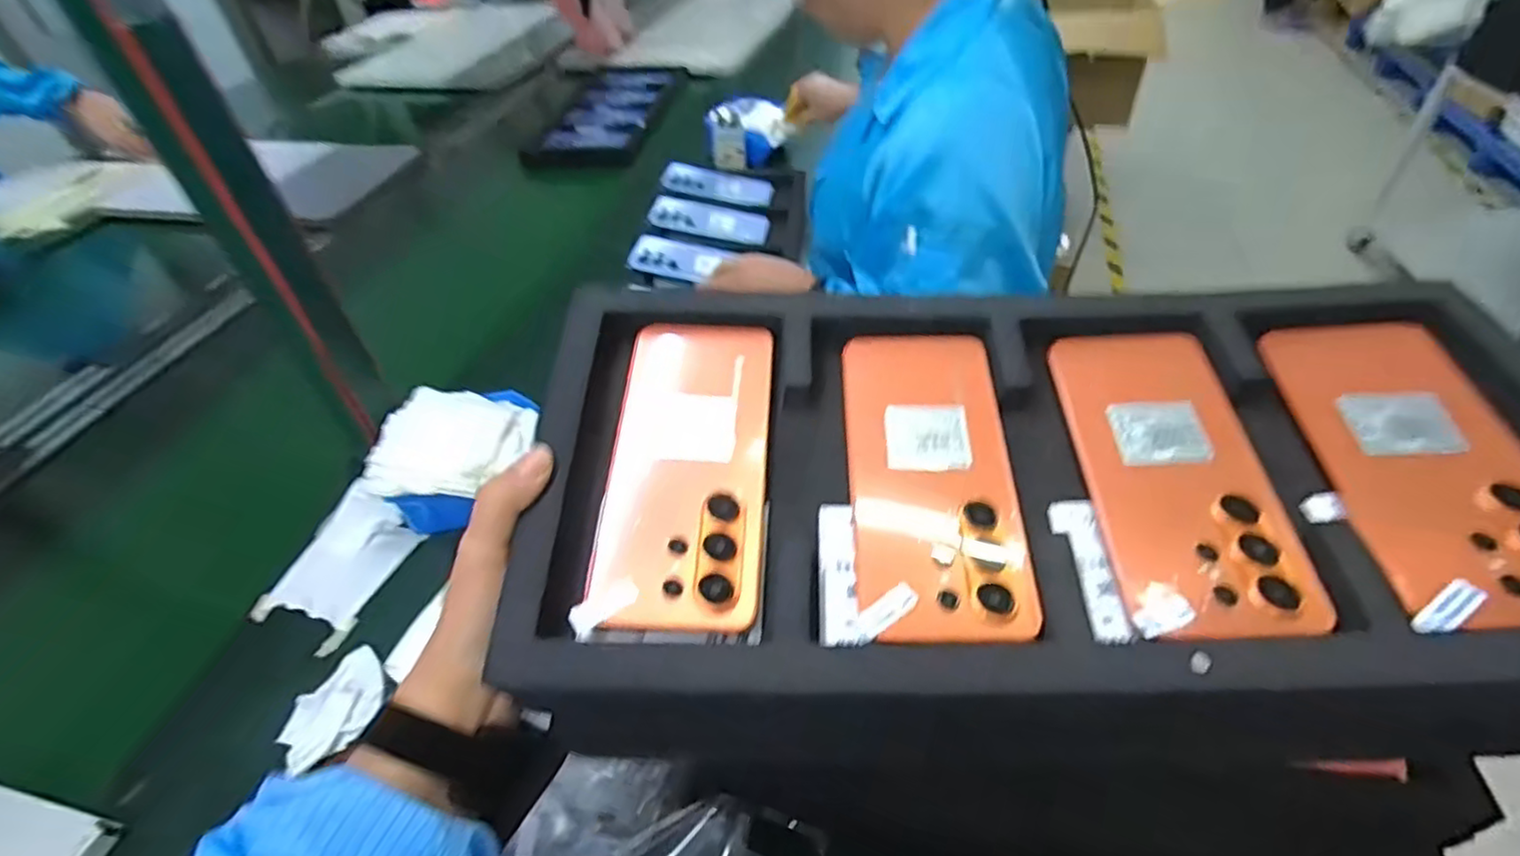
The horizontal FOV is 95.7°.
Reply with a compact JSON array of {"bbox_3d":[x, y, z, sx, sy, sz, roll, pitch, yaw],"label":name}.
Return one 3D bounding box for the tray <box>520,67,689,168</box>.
[{"bbox_3d":[-0.290,-0.654,1.406,0.217,0.058,0.416,10,53,13],"label":"tray"}]

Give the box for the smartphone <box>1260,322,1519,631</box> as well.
[{"bbox_3d":[0.298,0.009,0.310,0.078,0.006,0.166,-7,48,13],"label":"smartphone"}]

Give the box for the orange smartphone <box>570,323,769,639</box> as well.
[{"bbox_3d":[-0.035,0.016,0.349,0.078,0.013,0.172,2,60,7],"label":"orange smartphone"}]

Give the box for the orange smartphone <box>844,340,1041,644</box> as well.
[{"bbox_3d":[0.084,0.020,0.339,0.077,0.005,0.168,0,55,5],"label":"orange smartphone"}]

